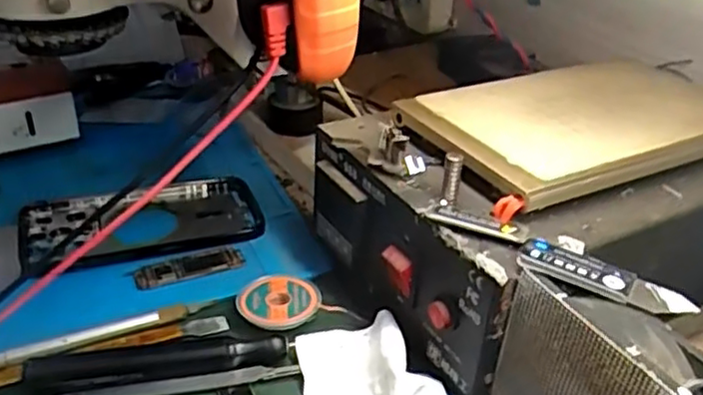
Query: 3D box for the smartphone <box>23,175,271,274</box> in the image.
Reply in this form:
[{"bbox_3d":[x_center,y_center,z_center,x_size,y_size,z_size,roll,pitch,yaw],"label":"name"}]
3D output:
[{"bbox_3d":[-0.136,0.014,0.444,0.149,0.015,0.082,-11,33,-18],"label":"smartphone"}]

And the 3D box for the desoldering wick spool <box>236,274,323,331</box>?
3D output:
[{"bbox_3d":[-0.040,0.058,0.376,0.044,0.009,0.041,0,31,0],"label":"desoldering wick spool"}]

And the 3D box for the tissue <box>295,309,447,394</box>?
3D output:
[{"bbox_3d":[0.007,0.088,0.321,0.060,0.020,0.084,-4,32,-8],"label":"tissue"}]

